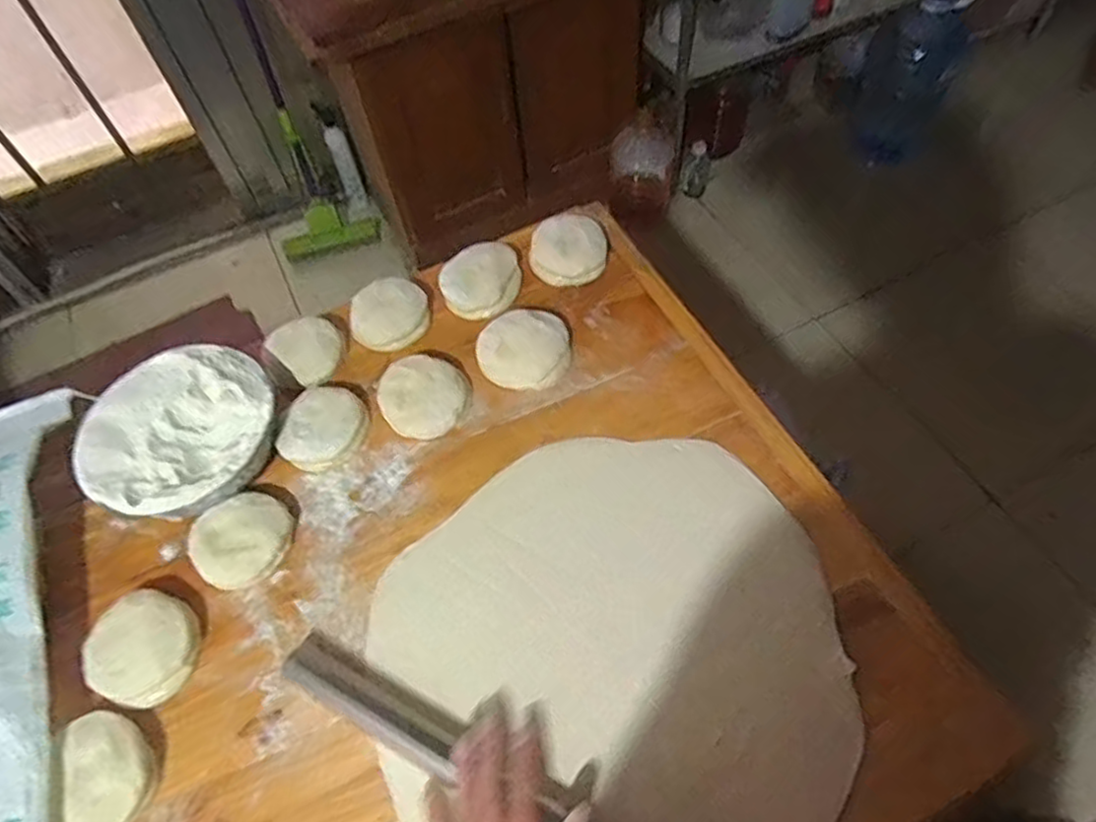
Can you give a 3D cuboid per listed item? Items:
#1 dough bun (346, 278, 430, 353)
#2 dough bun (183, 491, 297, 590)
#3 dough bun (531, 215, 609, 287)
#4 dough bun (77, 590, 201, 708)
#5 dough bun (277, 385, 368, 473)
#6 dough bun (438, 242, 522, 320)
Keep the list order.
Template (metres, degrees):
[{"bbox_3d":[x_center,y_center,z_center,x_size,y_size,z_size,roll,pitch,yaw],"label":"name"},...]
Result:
[{"bbox_3d":[-0.188,-0.117,0.820,0.088,0.032,0.092,-2,58,3],"label":"dough bun"},{"bbox_3d":[-0.299,0.127,0.674,0.094,0.035,0.079,-32,61,-15],"label":"dough bun"},{"bbox_3d":[0.026,-0.200,0.856,0.093,0.039,0.091,-2,58,3],"label":"dough bun"},{"bbox_3d":[-0.370,0.213,0.625,0.091,0.039,0.091,-2,58,3],"label":"dough bun"},{"bbox_3d":[-0.241,0.015,0.738,0.081,0.036,0.098,15,60,14],"label":"dough bun"},{"bbox_3d":[-0.081,-0.158,0.836,0.098,0.035,0.092,-2,58,3],"label":"dough bun"}]

